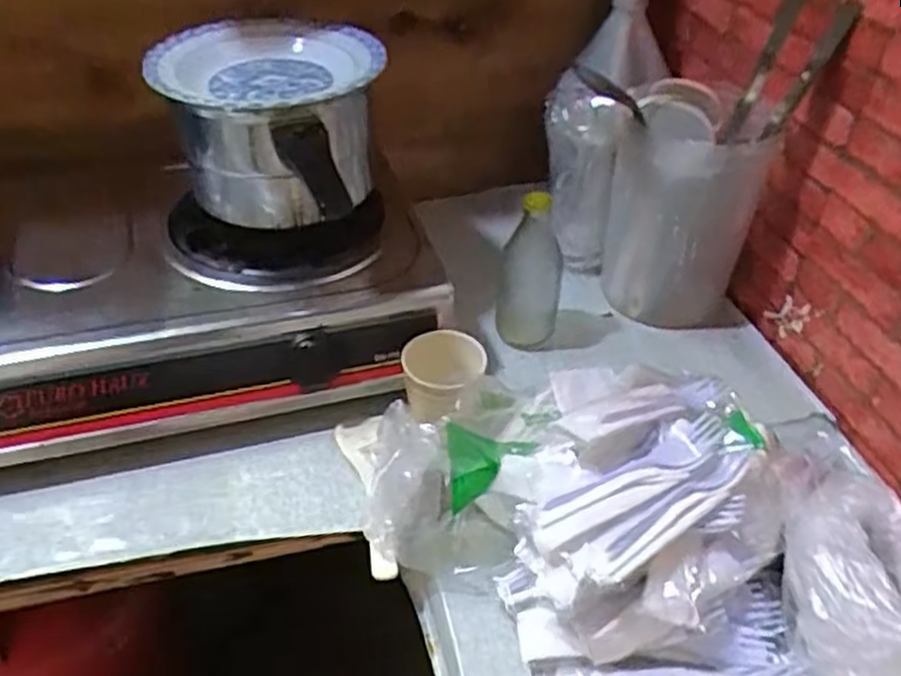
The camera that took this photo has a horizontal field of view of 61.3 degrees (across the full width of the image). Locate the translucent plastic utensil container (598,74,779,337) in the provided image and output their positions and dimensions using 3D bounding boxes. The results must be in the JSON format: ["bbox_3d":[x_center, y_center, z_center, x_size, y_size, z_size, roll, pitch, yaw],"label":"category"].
[{"bbox_3d":[0.253,-0.139,0.848,0.115,0.240,0.117,-8,41,-14],"label":"translucent plastic utensil container"}]

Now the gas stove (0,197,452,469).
[{"bbox_3d":[-0.365,-0.039,0.747,0.674,0.113,0.317,-10,42,-15],"label":"gas stove"}]

